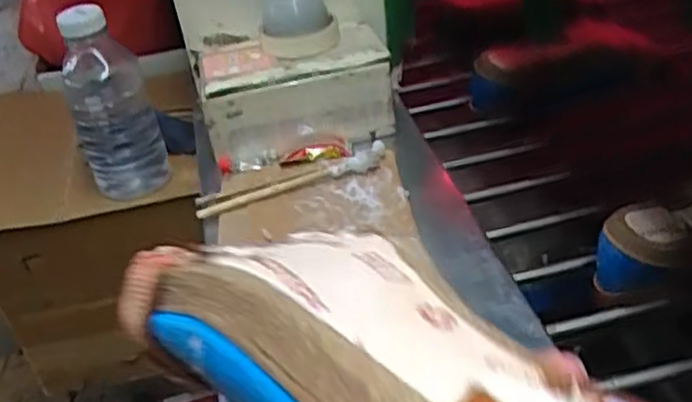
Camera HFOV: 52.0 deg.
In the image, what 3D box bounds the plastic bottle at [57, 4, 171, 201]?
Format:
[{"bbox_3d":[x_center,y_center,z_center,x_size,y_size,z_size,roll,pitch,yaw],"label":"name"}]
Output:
[{"bbox_3d":[-0.265,-0.106,0.800,0.087,0.227,0.077,-17,36,-12],"label":"plastic bottle"}]

